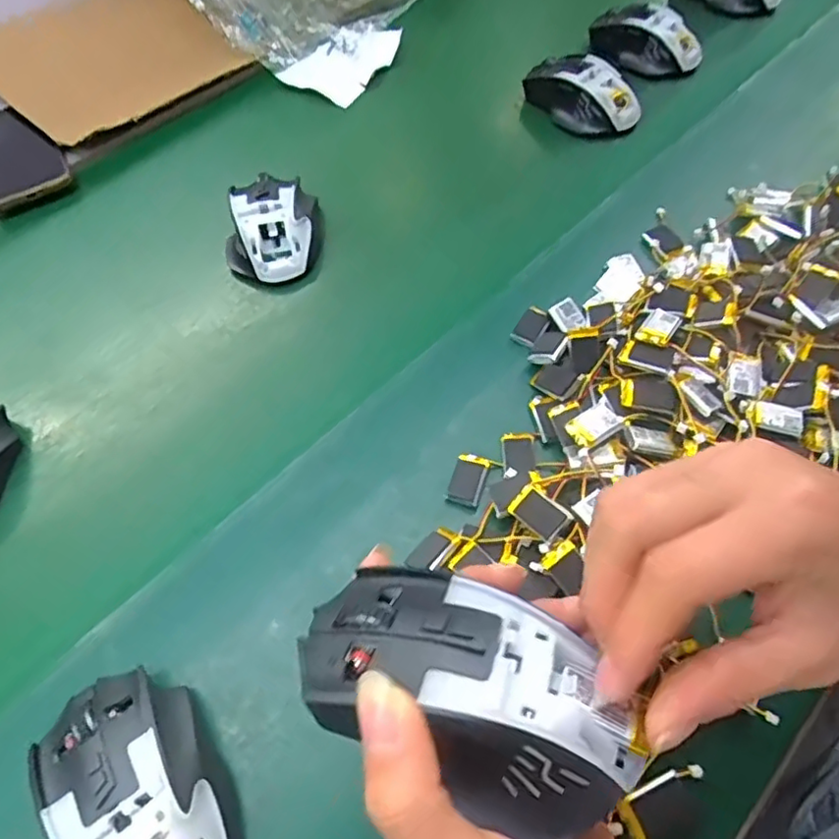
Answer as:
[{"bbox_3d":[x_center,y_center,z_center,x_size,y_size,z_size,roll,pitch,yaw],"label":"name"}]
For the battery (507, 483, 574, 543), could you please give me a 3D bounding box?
[{"bbox_3d":[0.065,0.051,0.341,0.031,0.005,0.020,38,90,29],"label":"battery"}]

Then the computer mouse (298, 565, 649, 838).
[{"bbox_3d":[0.016,0.084,0.200,0.111,0.032,0.062,18,60,13],"label":"computer mouse"}]

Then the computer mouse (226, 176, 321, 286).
[{"bbox_3d":[-0.118,-0.157,0.503,0.072,0.038,0.096,-6,57,-2],"label":"computer mouse"}]

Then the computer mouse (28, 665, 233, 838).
[{"bbox_3d":[-0.129,0.175,0.286,0.077,0.042,0.117,-37,63,-20],"label":"computer mouse"}]

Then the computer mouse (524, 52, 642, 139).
[{"bbox_3d":[0.152,-0.305,0.585,0.107,0.043,0.056,39,66,23],"label":"computer mouse"}]

